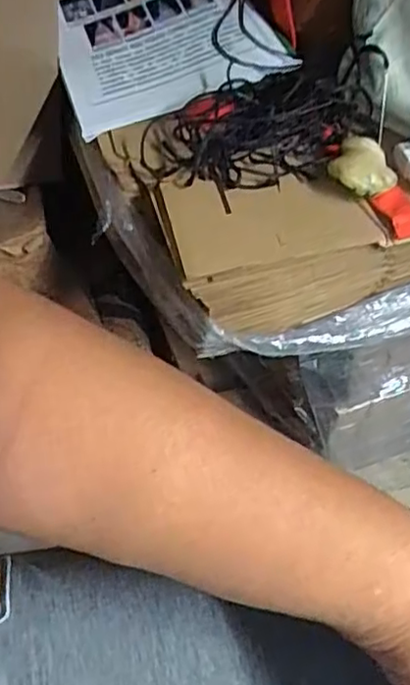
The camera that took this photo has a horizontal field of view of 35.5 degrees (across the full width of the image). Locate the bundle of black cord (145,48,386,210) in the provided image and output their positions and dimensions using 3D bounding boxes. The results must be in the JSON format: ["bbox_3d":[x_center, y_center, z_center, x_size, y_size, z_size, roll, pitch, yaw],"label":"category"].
[{"bbox_3d":[0.039,-0.146,0.424,0.153,0.043,0.089,-27,56,-14],"label":"bundle of black cord"}]

